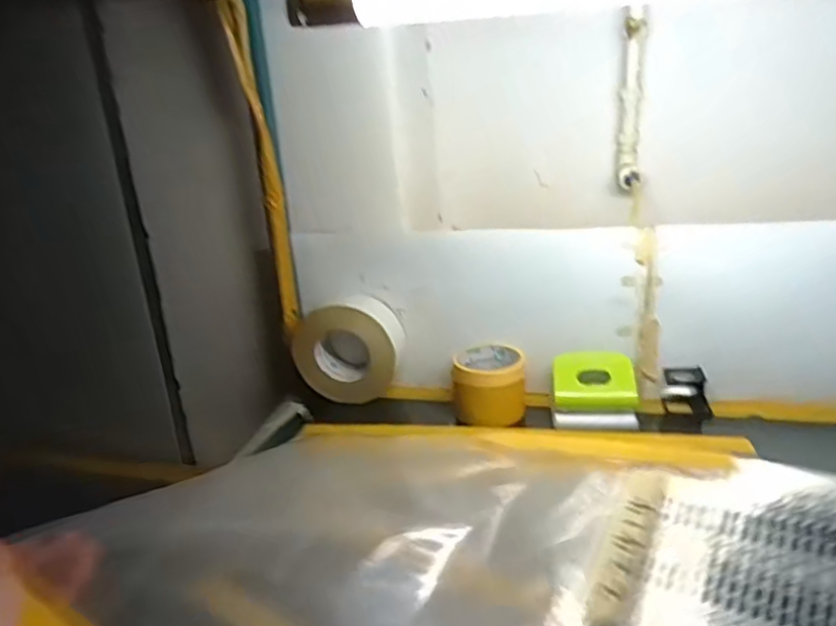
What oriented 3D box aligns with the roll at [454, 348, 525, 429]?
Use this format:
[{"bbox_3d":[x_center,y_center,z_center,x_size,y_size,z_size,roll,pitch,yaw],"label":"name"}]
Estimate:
[{"bbox_3d":[0.092,0.092,0.803,0.088,0.073,0.088,-2,20,7],"label":"roll"}]

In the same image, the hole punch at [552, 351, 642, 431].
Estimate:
[{"bbox_3d":[0.216,0.095,0.763,0.098,0.079,0.049,0,20,12],"label":"hole punch"}]

